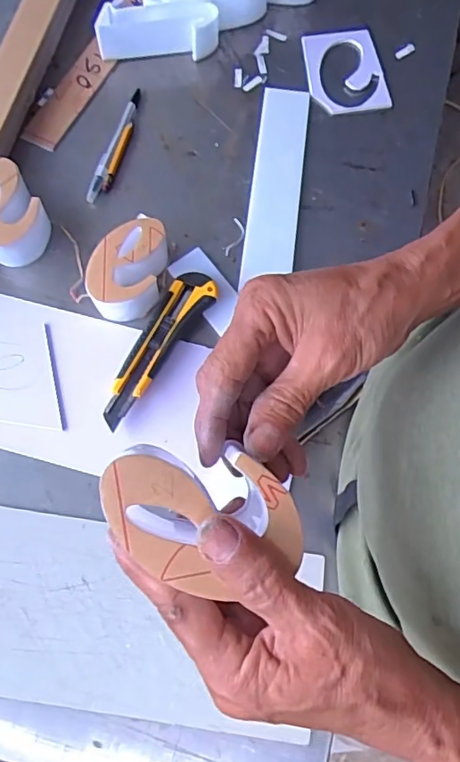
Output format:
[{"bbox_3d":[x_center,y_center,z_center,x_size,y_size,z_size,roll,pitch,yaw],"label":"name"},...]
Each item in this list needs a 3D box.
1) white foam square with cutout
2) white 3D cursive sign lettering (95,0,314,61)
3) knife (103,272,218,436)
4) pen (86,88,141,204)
[{"bbox_3d":[0.130,-0.351,0.612,0.085,0.010,0.107,-8,74,-5],"label":"white foam square with cutout"},{"bbox_3d":[-0.031,-0.430,0.615,0.256,0.046,0.112,-37,77,-13],"label":"white 3D cursive sign lettering"},{"bbox_3d":[-0.070,-0.033,0.497,0.041,0.021,0.159,34,75,7],"label":"knife"},{"bbox_3d":[-0.121,-0.252,0.575,0.015,0.009,0.149,17,74,2],"label":"pen"}]

